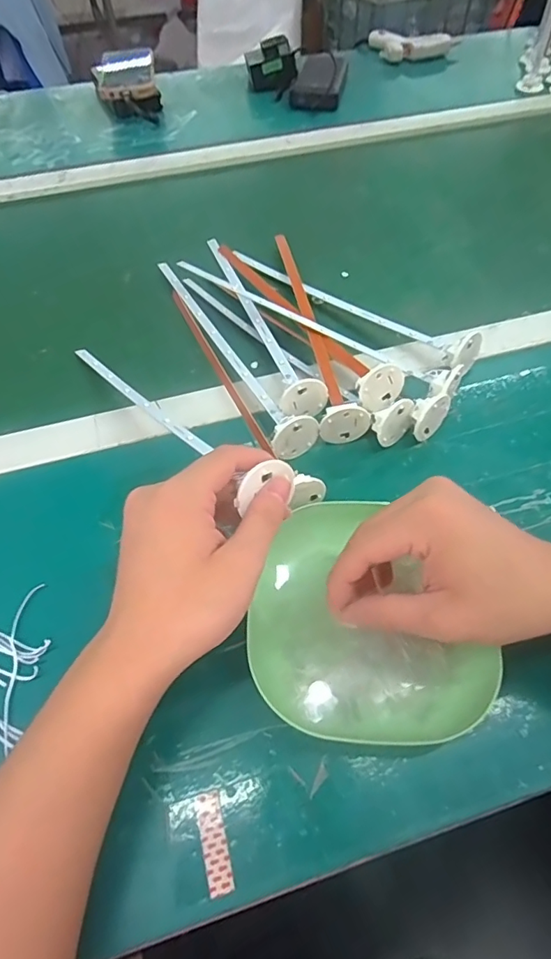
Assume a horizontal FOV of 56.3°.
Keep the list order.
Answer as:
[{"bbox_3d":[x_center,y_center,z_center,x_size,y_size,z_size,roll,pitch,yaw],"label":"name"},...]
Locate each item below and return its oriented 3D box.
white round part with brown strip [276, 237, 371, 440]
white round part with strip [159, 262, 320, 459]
[{"bbox_3d":[0.024,-0.149,0.469,0.035,0.039,0.288,-10,56,-6],"label":"white round part with brown strip"},{"bbox_3d":[-0.043,-0.131,0.458,0.036,0.039,0.286,-22,58,-13],"label":"white round part with strip"}]

